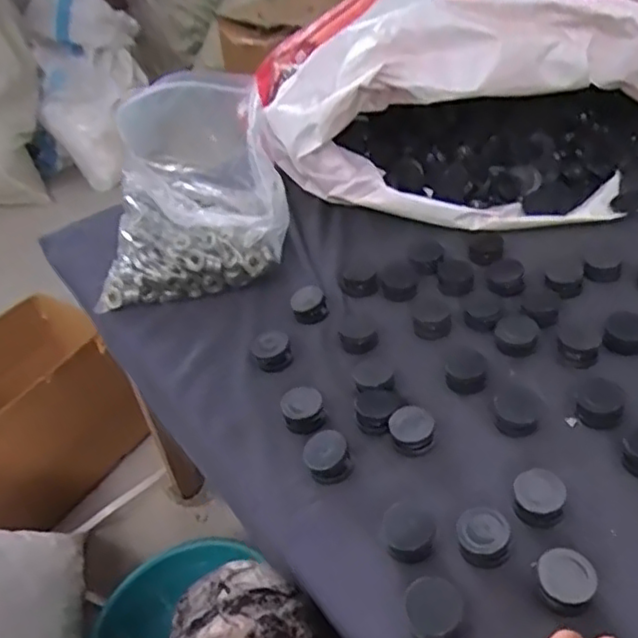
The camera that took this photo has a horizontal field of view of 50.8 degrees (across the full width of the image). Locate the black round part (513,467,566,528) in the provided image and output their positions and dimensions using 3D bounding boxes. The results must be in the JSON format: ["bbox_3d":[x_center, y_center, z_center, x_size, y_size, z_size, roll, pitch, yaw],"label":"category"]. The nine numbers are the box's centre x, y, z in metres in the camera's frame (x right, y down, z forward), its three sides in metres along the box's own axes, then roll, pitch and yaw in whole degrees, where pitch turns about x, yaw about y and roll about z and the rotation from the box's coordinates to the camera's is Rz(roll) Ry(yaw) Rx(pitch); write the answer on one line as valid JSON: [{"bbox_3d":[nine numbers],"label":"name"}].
[{"bbox_3d":[0.145,0.118,0.443,0.032,0.020,0.034,-3,40,2],"label":"black round part"}]

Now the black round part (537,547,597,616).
[{"bbox_3d":[0.142,0.152,0.389,0.031,0.023,0.027,11,43,18],"label":"black round part"}]

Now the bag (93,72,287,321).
[{"bbox_3d":[-0.140,-0.183,0.750,0.193,0.149,0.337,-8,38,1],"label":"bag"}]

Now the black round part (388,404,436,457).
[{"bbox_3d":[0.069,0.083,0.496,0.032,0.012,0.040,0,40,6],"label":"black round part"}]

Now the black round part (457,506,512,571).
[{"bbox_3d":[0.105,0.135,0.422,0.034,0.011,0.036,-3,40,2],"label":"black round part"}]

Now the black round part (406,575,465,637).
[{"bbox_3d":[0.067,0.167,0.388,0.030,0.016,0.033,-3,40,2],"label":"black round part"}]

